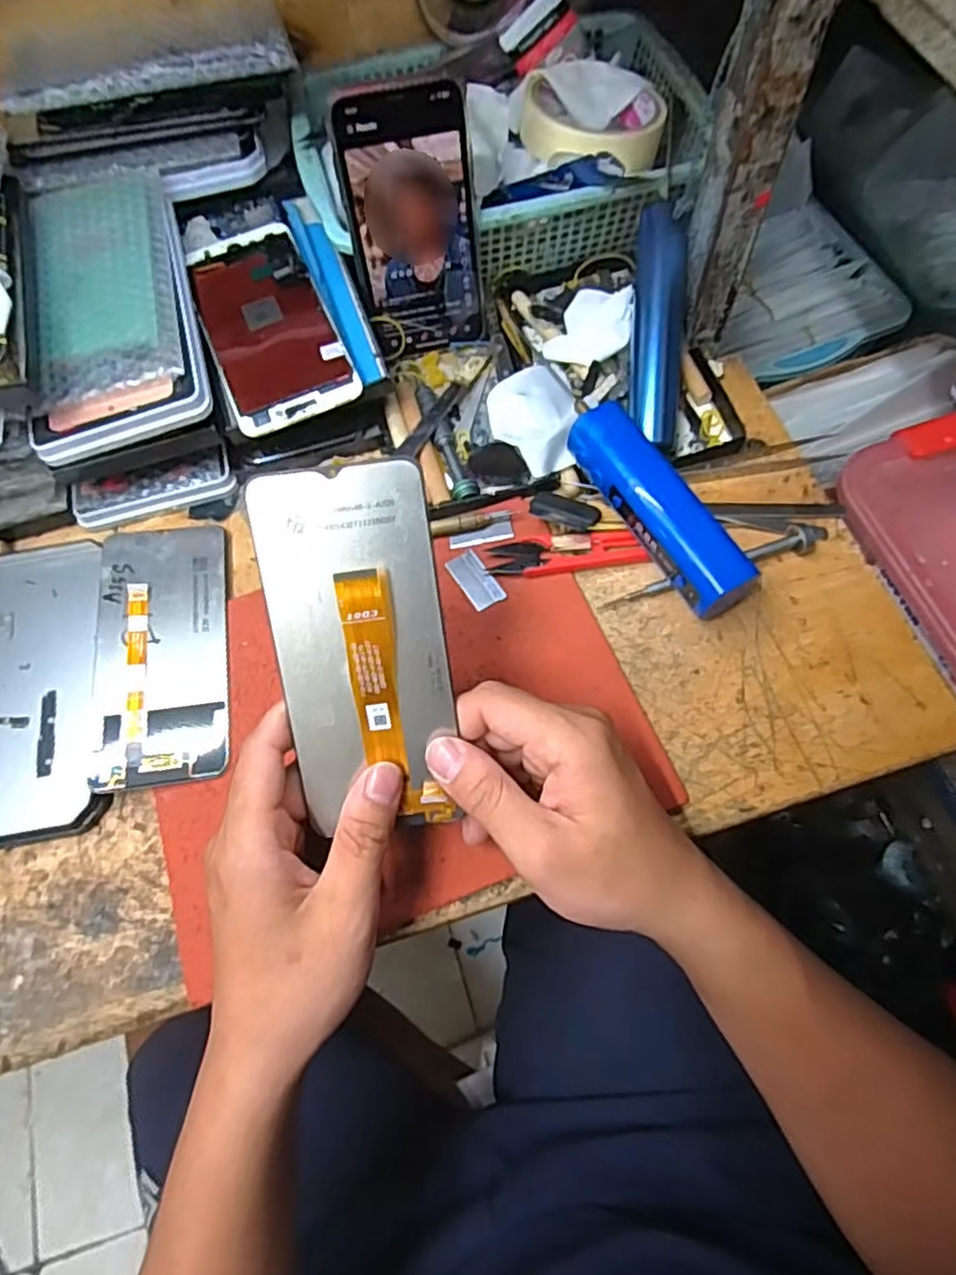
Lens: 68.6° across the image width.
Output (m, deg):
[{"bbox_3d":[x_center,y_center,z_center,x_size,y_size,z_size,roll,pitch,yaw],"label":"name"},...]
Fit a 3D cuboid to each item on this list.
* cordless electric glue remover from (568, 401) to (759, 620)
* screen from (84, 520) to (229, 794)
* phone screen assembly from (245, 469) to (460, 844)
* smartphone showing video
[{"bbox_3d":[0.100,-0.073,0.390,0.038,0.037,0.127,-31,68,-10],"label":"cordless electric glue remover"},{"bbox_3d":[-0.180,0.005,0.401,0.071,0.006,0.158,-5,66,-9],"label":"screen"},{"bbox_3d":[-0.048,0.008,0.291,0.070,0.015,0.151,-7,103,-2],"label":"phone screen assembly"},{"bbox_3d":[-0.037,-0.248,0.425,0.074,0.143,0.009,-12,52,-4],"label":"smartphone showing video"}]

